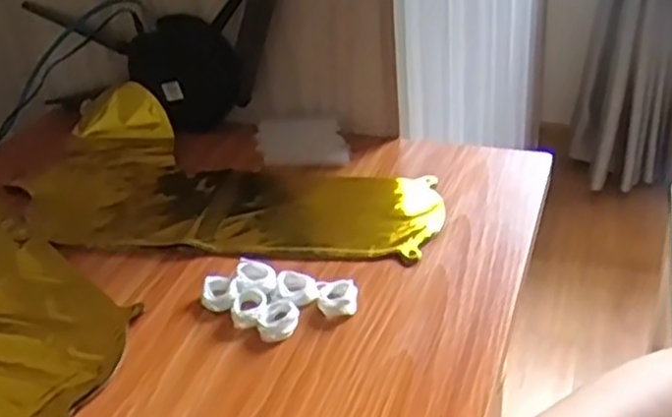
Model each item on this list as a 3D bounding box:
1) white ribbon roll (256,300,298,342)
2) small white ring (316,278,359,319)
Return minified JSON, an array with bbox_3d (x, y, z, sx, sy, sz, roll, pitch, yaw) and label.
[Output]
[{"bbox_3d":[-0.039,0.076,0.508,0.027,0.009,0.037,-5,32,1],"label":"white ribbon roll"},{"bbox_3d":[0.001,0.061,0.522,0.028,0.009,0.033,-6,32,-2],"label":"small white ring"}]

